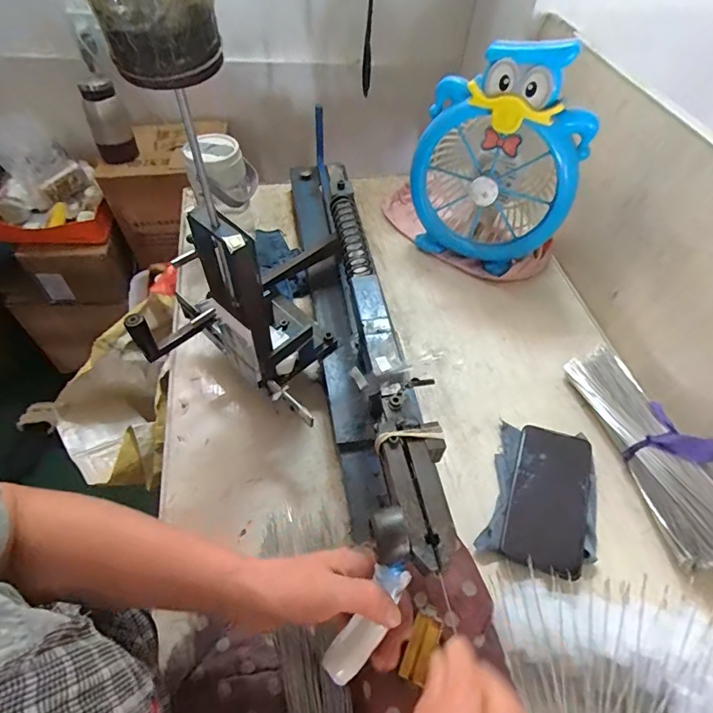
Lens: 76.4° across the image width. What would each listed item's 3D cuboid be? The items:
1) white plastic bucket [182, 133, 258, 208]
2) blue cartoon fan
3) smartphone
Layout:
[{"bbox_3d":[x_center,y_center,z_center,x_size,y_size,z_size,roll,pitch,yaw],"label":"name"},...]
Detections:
[{"bbox_3d":[-0.196,-0.265,0.656,0.087,0.078,0.083,1,54,-2],"label":"white plastic bucket"},{"bbox_3d":[0.207,-0.280,0.646,0.210,0.295,0.140,24,56,14],"label":"blue cartoon fan"},{"bbox_3d":[0.209,0.152,0.492,0.077,0.013,0.158,10,52,24],"label":"smartphone"}]

